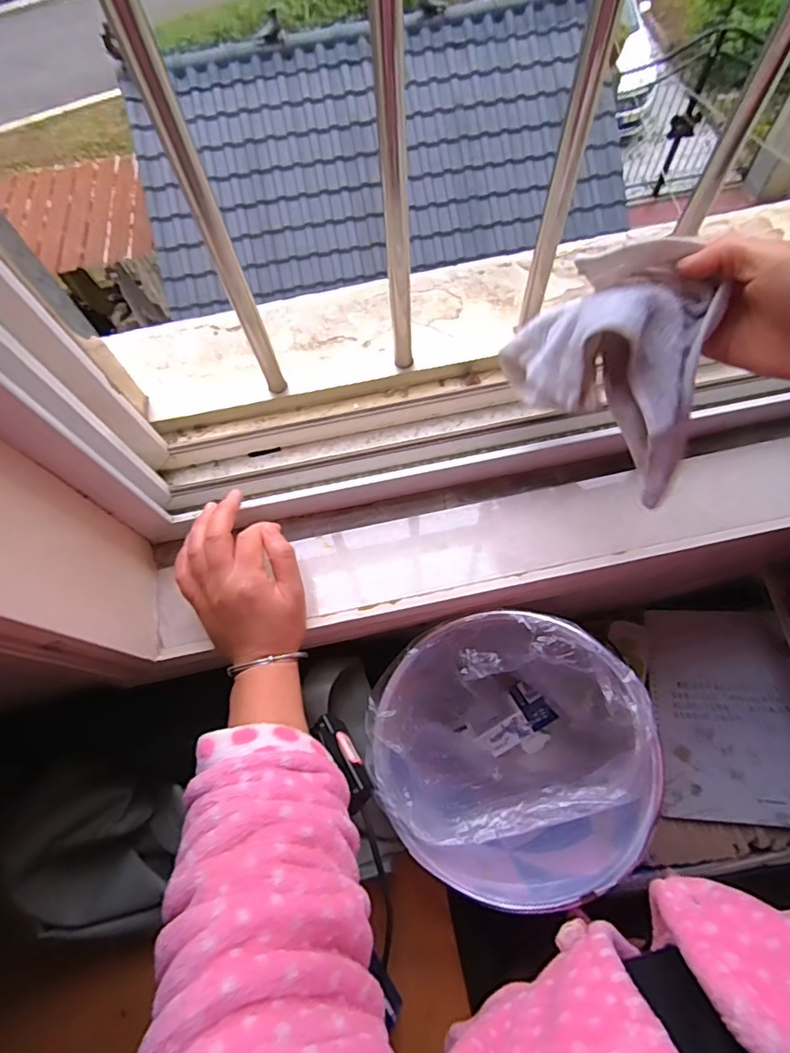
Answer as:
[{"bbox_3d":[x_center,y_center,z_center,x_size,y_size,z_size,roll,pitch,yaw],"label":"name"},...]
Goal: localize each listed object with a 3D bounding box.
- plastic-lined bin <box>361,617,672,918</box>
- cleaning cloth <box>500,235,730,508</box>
[{"bbox_3d":[0.100,0.229,0.548,0.226,0.265,0.226,-1,68,2],"label":"plastic-lined bin"},{"bbox_3d":[0.159,-0.119,0.382,0.086,0.121,0.161,-39,72,-12],"label":"cleaning cloth"}]

